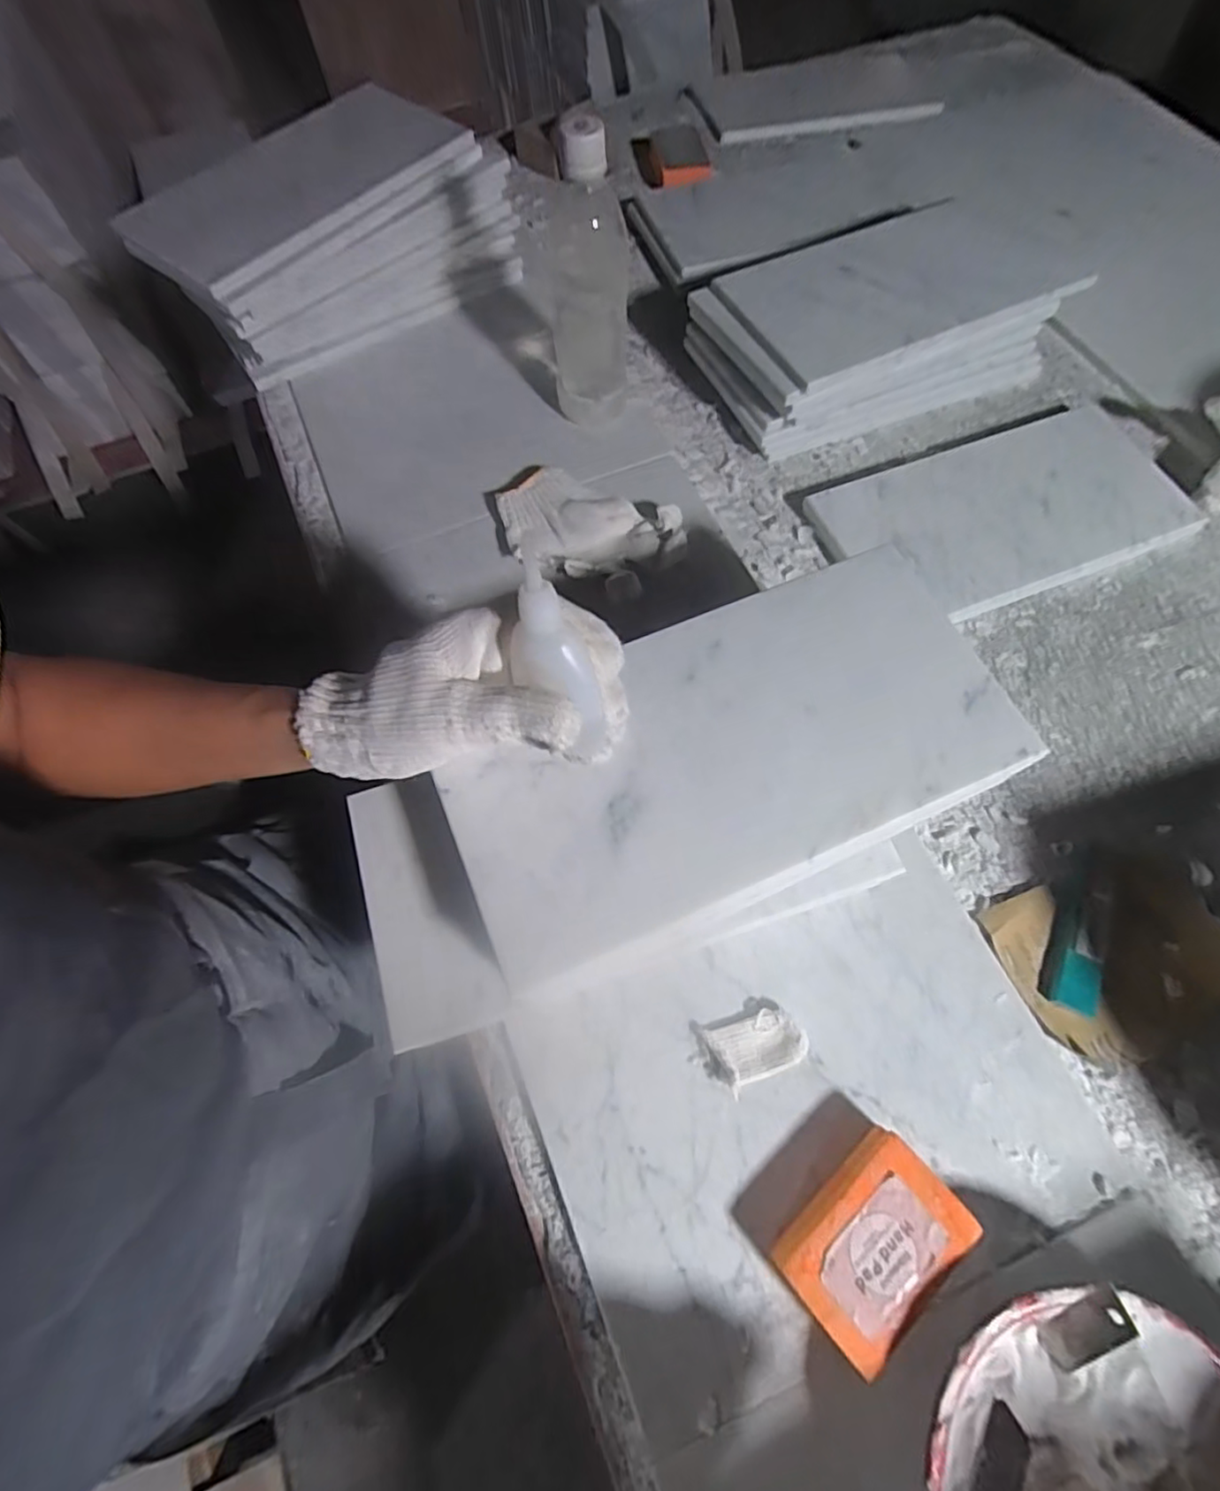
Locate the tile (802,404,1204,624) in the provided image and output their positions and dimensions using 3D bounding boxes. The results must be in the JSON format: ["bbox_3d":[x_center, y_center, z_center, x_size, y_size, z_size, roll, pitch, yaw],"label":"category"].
[{"bbox_3d":[0.340,-0.200,0.541,0.301,0.024,0.152,-20,69,-7],"label":"tile"}]

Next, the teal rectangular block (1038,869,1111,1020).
[{"bbox_3d":[0.307,0.124,0.408,0.033,0.006,0.096,22,70,9],"label":"teal rectangular block"}]

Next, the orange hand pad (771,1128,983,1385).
[{"bbox_3d":[0.138,0.261,0.331,0.093,0.034,0.057,-39,73,-14],"label":"orange hand pad"}]

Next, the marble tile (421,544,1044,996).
[{"bbox_3d":[0.063,0.000,0.334,0.297,0.007,0.153,-22,69,-8],"label":"marble tile"}]

